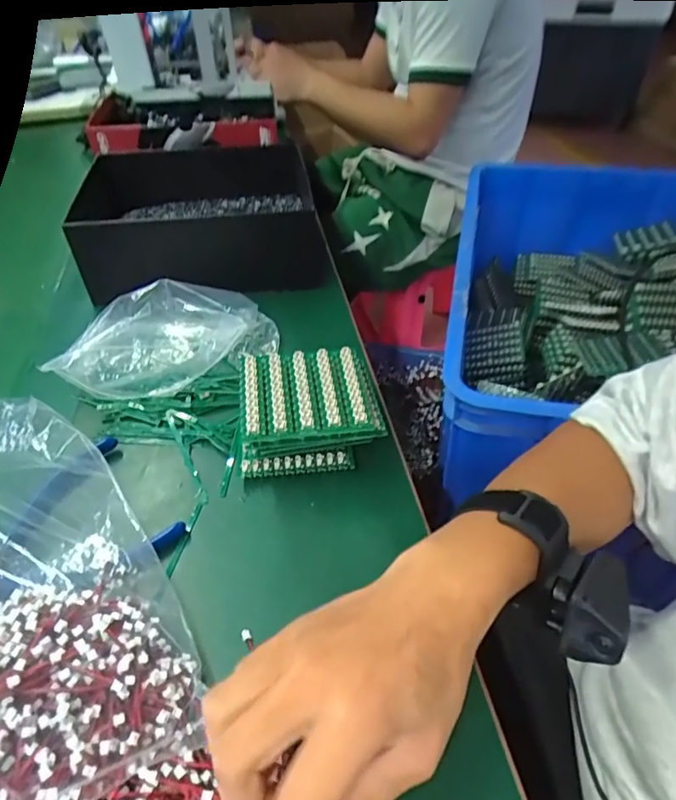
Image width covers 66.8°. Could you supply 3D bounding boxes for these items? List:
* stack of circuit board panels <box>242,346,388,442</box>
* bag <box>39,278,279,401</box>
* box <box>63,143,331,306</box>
[{"bbox_3d":[-0.019,0.004,0.378,0.096,0.045,0.082,-6,45,-4],"label":"stack of circuit board panels"},{"bbox_3d":[-0.136,-0.049,0.426,0.174,0.059,0.080,-17,47,-14],"label":"bag"},{"bbox_3d":[-0.142,-0.211,0.577,0.231,0.083,0.222,-6,45,-3],"label":"box"}]

